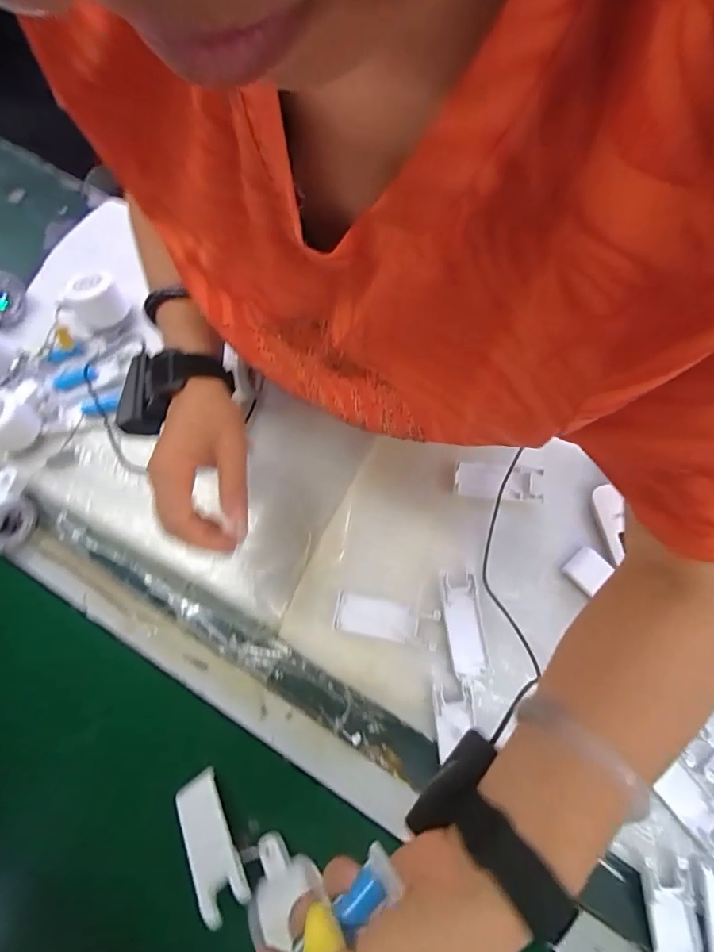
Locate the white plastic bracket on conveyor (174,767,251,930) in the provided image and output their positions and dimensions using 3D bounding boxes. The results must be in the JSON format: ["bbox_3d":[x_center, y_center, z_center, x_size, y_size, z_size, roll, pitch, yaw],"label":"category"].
[{"bbox_3d":[-0.134,0.329,0.404,0.040,0.015,0.108,-33,49,-7],"label":"white plastic bracket on conveyor"}]

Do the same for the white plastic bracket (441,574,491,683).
[{"bbox_3d":[0.111,0.153,0.464,0.036,0.012,0.101,-6,75,0],"label":"white plastic bracket"}]

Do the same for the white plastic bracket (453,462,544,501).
[{"bbox_3d":[0.156,0.005,0.491,0.094,0.011,0.038,3,75,2],"label":"white plastic bracket"}]

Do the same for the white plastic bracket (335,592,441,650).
[{"bbox_3d":[0.029,0.148,0.464,0.104,0.013,0.038,11,75,4],"label":"white plastic bracket"}]

